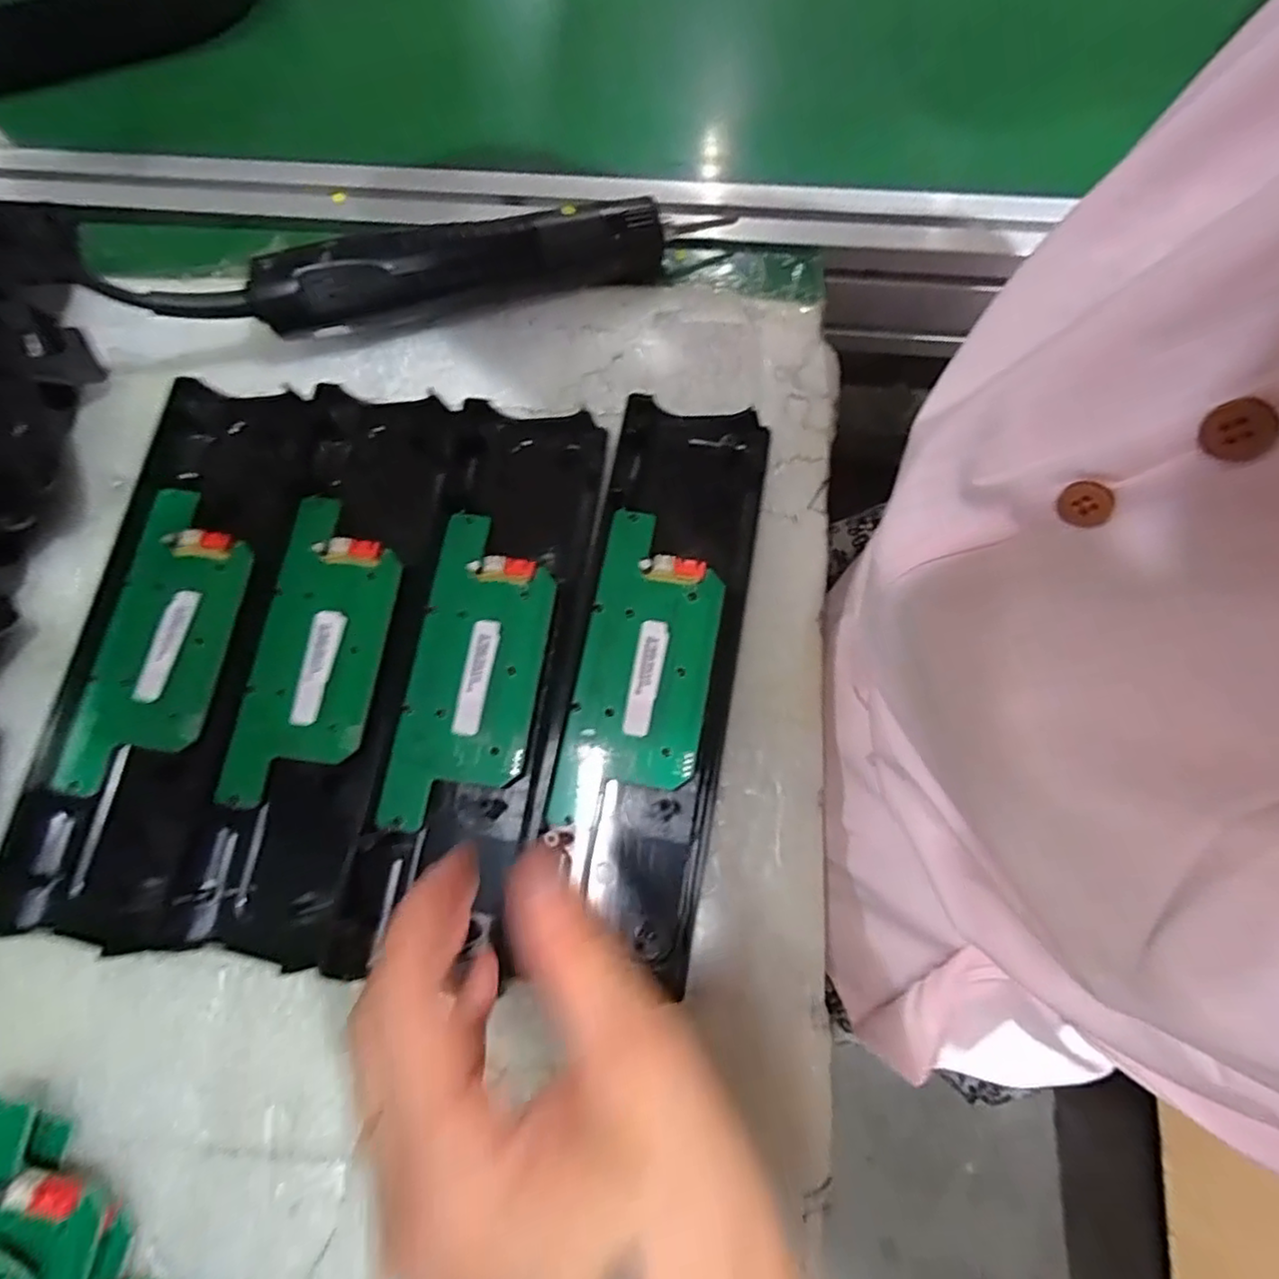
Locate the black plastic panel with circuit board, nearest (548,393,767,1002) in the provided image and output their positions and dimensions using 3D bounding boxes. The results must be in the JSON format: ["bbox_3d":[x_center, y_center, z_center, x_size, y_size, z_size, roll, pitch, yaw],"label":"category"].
[{"bbox_3d":[0.007,0.007,0.279,0.064,0.018,0.232,9,74,4],"label":"black plastic panel with circuit board, nearest"}]

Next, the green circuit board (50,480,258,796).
[{"bbox_3d":[-0.207,-0.002,0.288,0.054,0.015,0.134,5,74,3],"label":"green circuit board"}]

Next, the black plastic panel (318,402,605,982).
[{"bbox_3d":[-0.067,0.008,0.280,0.071,0.017,0.240,6,74,3],"label":"black plastic panel"}]

